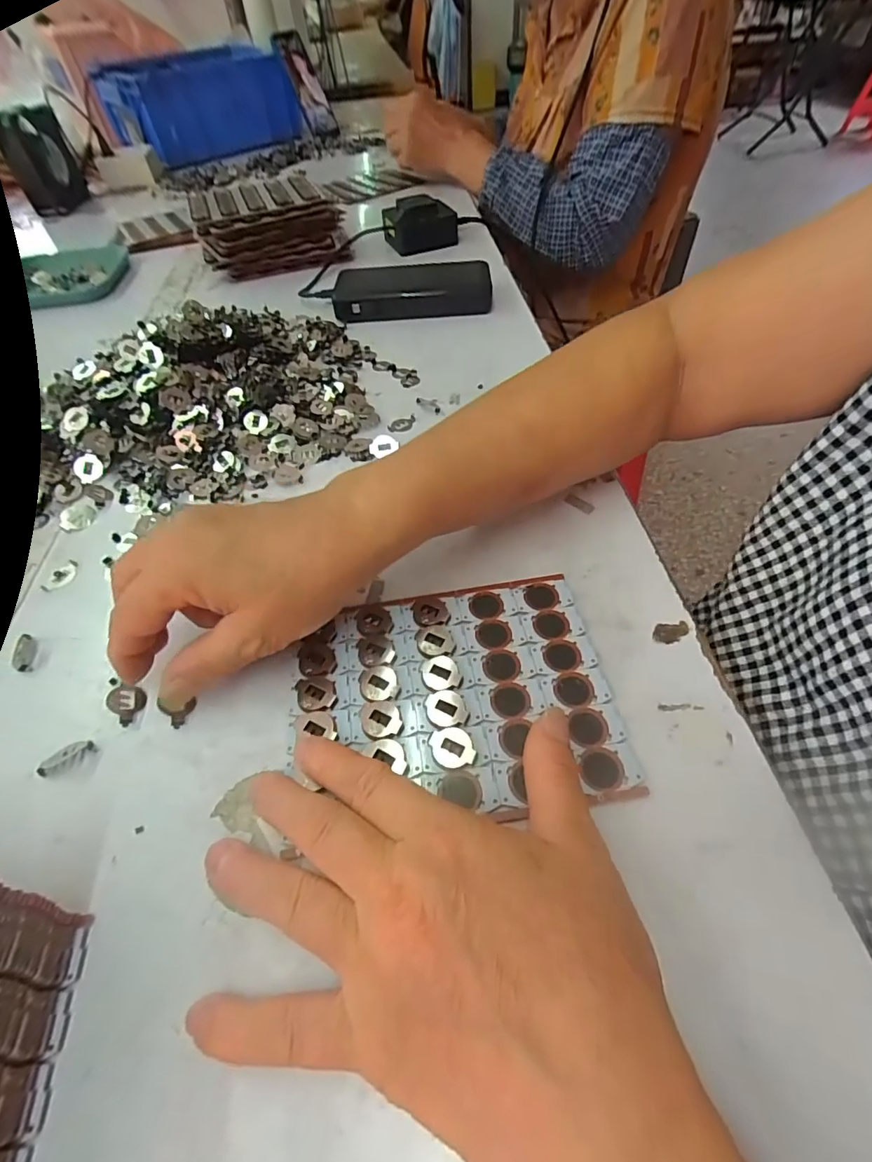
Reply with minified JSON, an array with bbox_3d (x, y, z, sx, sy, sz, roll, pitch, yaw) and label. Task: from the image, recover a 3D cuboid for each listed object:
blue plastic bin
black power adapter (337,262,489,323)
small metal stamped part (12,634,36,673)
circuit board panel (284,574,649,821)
[{"bbox_3d":[-0.418,-0.862,0.864,0.295,0.137,0.193,-34,58,-21],"label":"blue plastic bin"},{"bbox_3d":[-0.023,-0.295,0.482,0.154,0.022,0.072,-3,53,1],"label":"black power adapter"},{"bbox_3d":[-0.219,0.038,0.253,0.009,0.005,0.022,-17,54,-10],"label":"small metal stamped part"},{"bbox_3d":[0.006,0.052,0.226,0.146,0.005,0.112,-8,53,-3],"label":"circuit board panel"}]

